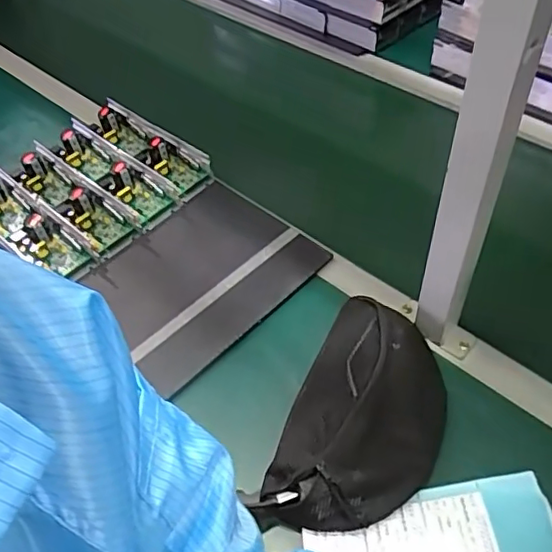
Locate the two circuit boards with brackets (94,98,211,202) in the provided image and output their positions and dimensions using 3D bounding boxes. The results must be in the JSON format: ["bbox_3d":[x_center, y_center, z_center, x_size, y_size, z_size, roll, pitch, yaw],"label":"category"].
[{"bbox_3d":[-0.206,-0.205,0.932,0.238,0.054,0.079,36,61,30],"label":"two circuit boards with brackets"}]

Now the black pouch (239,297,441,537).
[{"bbox_3d":[0.098,0.143,0.606,0.146,0.079,0.272,17,54,19],"label":"black pouch"}]

